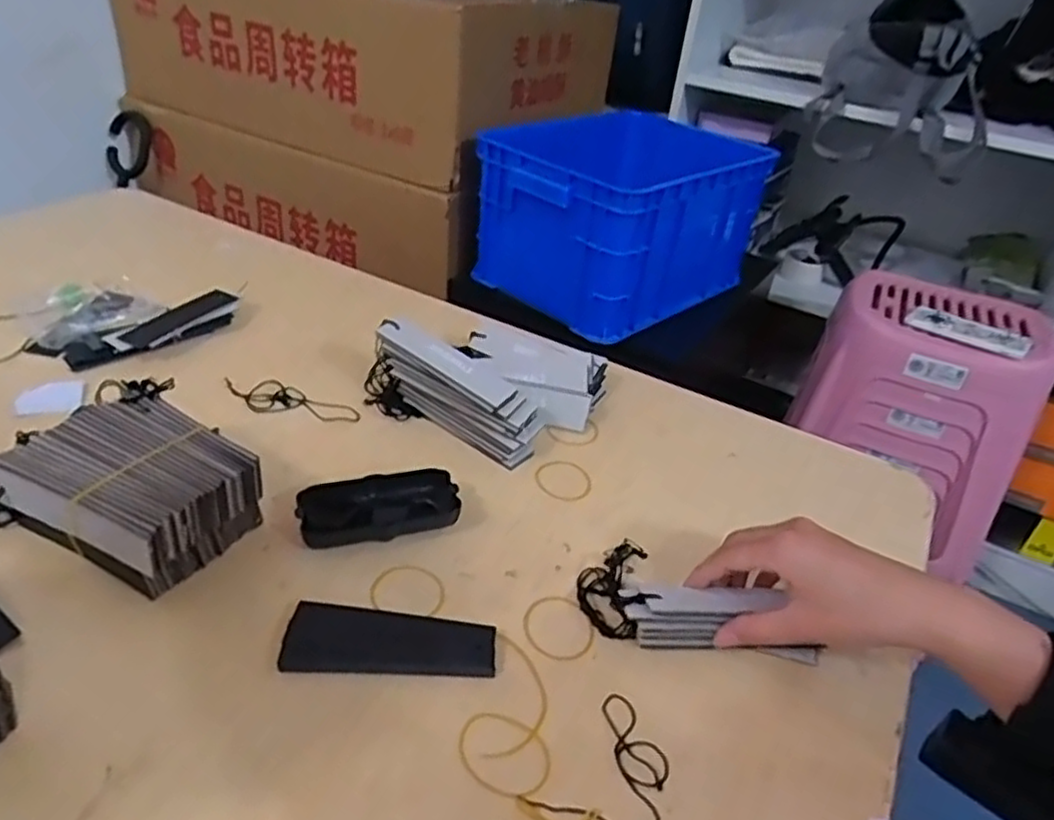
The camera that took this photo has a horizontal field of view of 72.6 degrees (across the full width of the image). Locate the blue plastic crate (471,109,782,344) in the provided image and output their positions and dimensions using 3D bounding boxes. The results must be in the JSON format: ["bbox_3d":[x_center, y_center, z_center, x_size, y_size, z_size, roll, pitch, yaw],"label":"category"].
[{"bbox_3d":[0.151,-0.305,1.130,0.382,0.215,0.283,-24,44,-37],"label":"blue plastic crate"}]

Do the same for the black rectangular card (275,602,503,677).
[{"bbox_3d":[-0.083,0.141,0.439,0.125,0.006,0.045,5,34,-3],"label":"black rectangular card"}]

